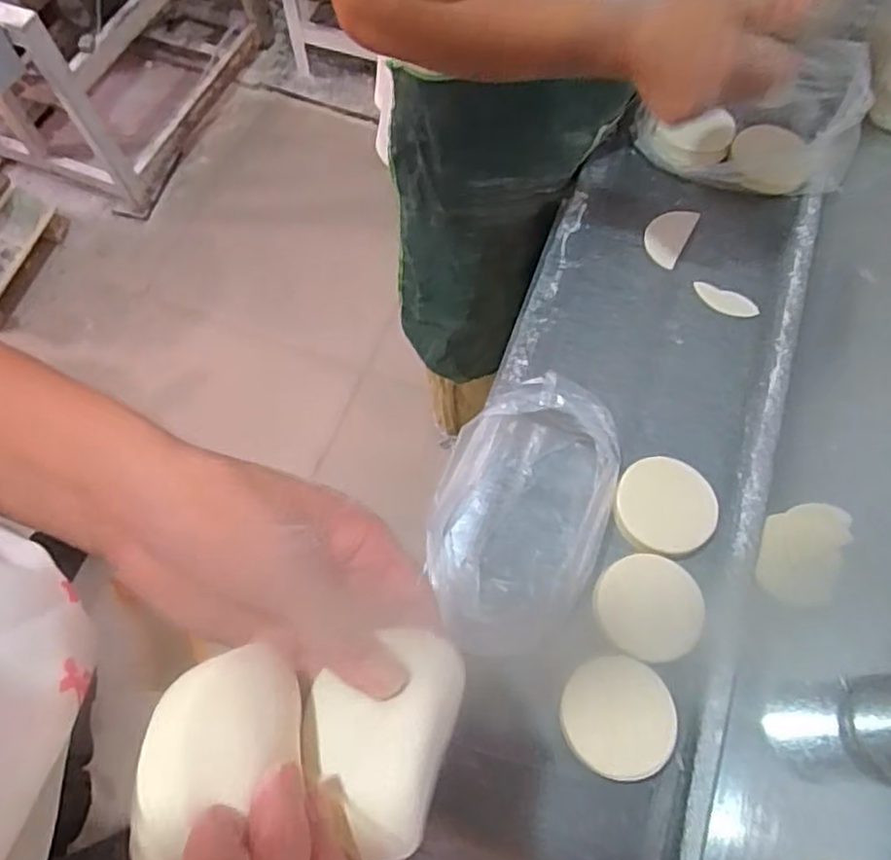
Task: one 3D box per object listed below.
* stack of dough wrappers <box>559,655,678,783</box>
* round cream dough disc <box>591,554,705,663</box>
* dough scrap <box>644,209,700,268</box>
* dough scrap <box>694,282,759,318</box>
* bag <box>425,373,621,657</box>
[{"bbox_3d":[0.134,0.223,0.530,0.082,0.015,0.087,8,66,3],"label":"stack of dough wrappers"},{"bbox_3d":[0.169,0.150,0.572,0.087,0.022,0.083,-4,66,-2],"label":"round cream dough disc"},{"bbox_3d":[0.244,-0.216,0.747,0.044,0.004,0.081,27,68,11],"label":"dough scrap"},{"bbox_3d":[0.290,-0.135,0.707,0.067,0.005,0.024,33,70,14],"label":"dough scrap"},{"bbox_3d":[0.066,0.071,0.585,0.138,0.059,0.226,16,67,7],"label":"bag"}]

